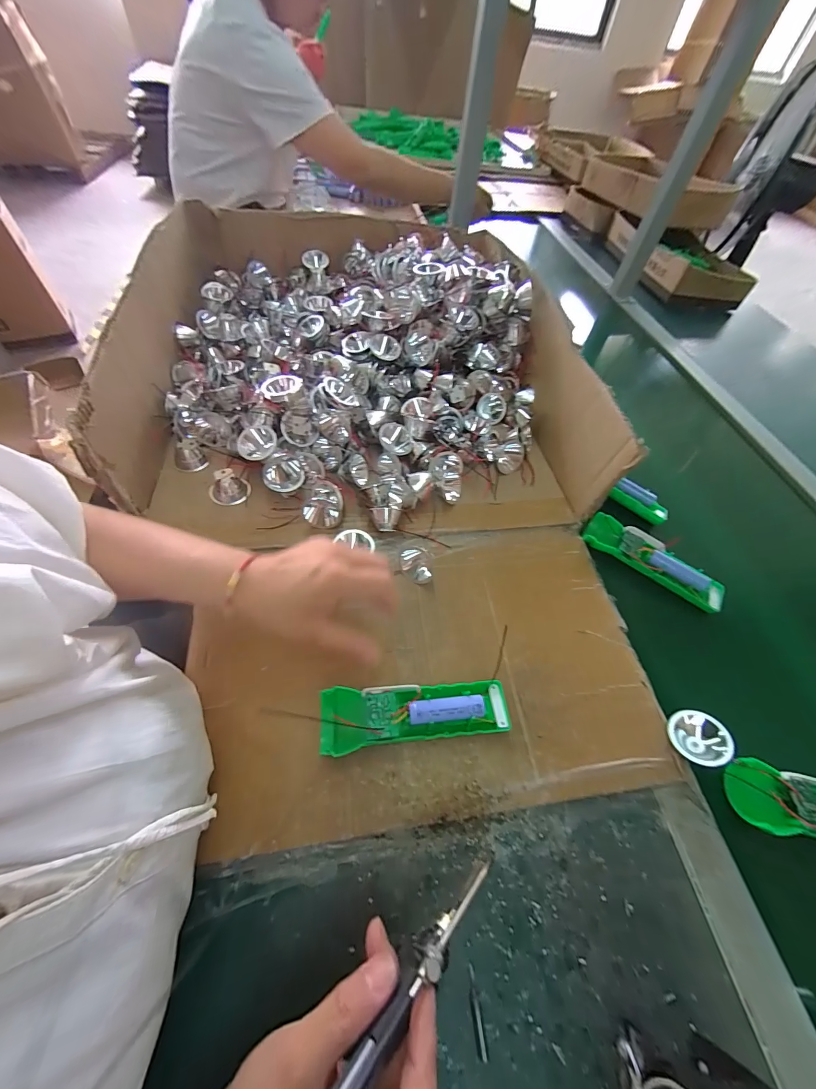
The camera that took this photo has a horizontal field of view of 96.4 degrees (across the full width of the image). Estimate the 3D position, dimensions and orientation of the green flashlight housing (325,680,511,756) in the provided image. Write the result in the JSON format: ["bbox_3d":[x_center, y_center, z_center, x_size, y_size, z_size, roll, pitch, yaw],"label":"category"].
[{"bbox_3d":[0.007,0.143,0.313,0.158,0.038,0.047,-5,59,-7],"label":"green flashlight housing"}]

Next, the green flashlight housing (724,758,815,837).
[{"bbox_3d":[0.338,0.215,0.294,0.141,0.034,0.046,13,59,4],"label":"green flashlight housing"}]

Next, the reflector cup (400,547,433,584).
[{"bbox_3d":[0.010,0.022,0.397,0.035,0.028,0.034,2,58,-3],"label":"reflector cup"}]

